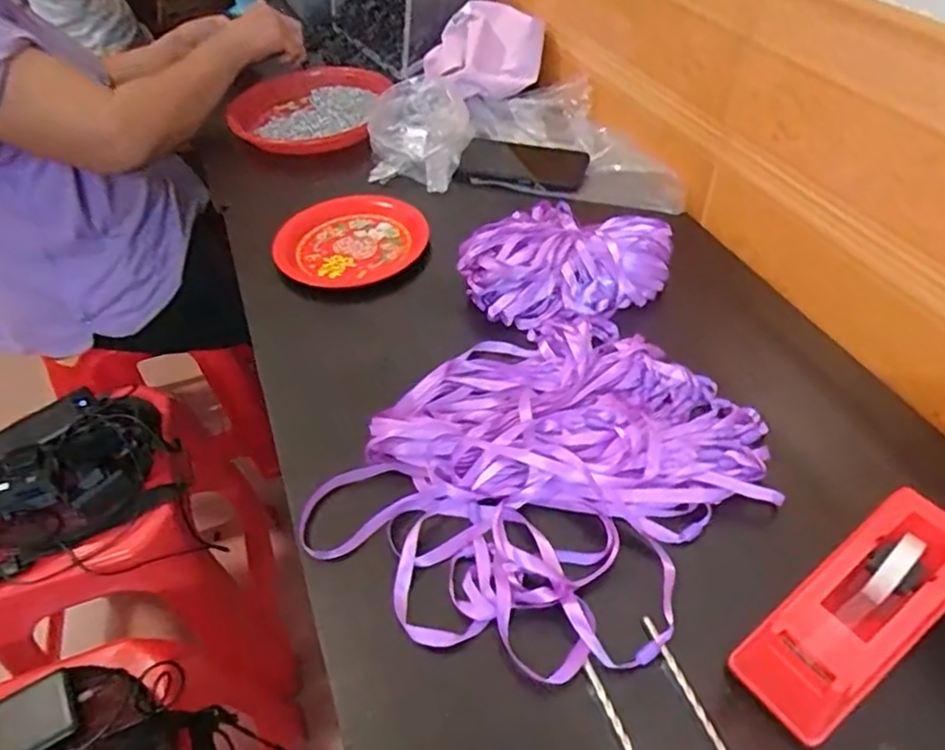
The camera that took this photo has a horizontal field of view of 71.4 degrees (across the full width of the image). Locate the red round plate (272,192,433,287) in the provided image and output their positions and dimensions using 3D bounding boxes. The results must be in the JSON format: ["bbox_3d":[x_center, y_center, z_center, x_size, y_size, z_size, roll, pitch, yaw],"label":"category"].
[{"bbox_3d":[-0.129,-0.161,0.748,0.160,0.038,0.165,-2,46,2],"label":"red round plate"}]

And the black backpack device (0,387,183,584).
[{"bbox_3d":[-0.586,0.147,0.894,0.324,0.096,0.254,-28,50,-21],"label":"black backpack device"}]

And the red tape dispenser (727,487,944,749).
[{"bbox_3d":[0.228,0.138,0.386,0.156,0.073,0.062,-28,50,-21],"label":"red tape dispenser"}]

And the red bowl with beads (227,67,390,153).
[{"bbox_3d":[-0.246,-0.404,0.994,0.225,0.049,0.214,-2,46,2],"label":"red bowl with beads"}]

